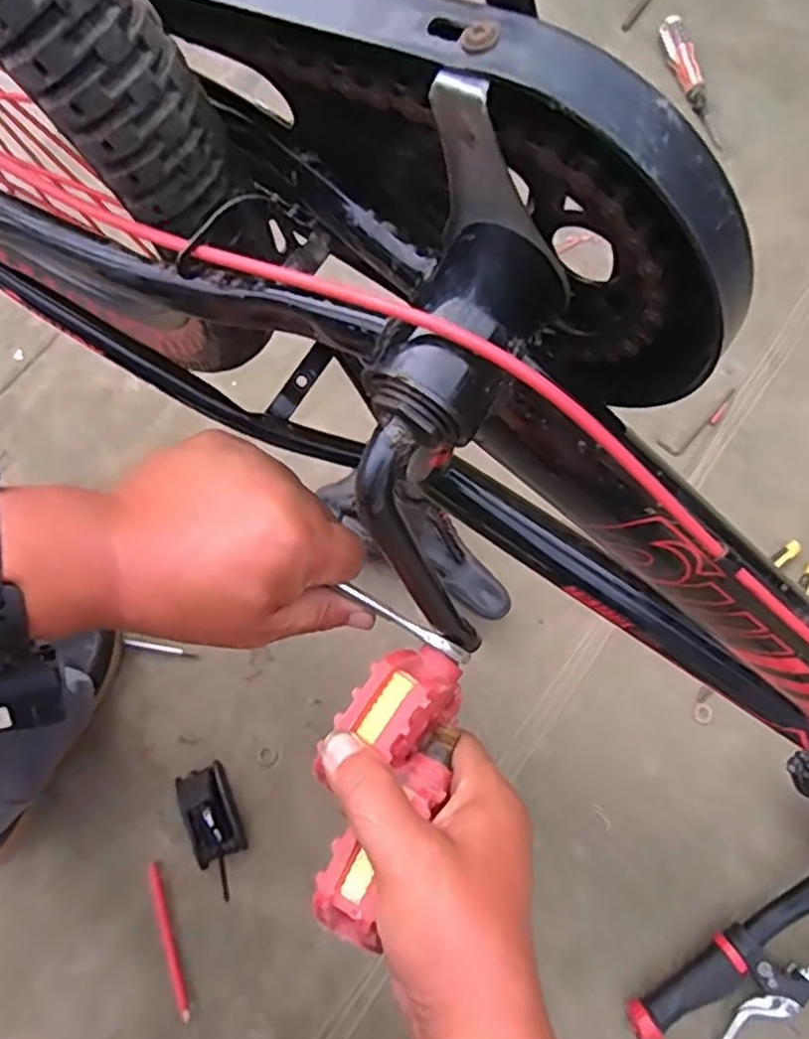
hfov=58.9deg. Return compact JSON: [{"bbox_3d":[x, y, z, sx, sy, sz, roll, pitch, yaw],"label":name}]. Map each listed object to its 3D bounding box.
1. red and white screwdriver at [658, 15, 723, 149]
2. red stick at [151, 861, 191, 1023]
[{"bbox_3d":[0.363,-0.555,0.912,0.031,0.029,0.186,-12,77,-2],"label":"red and white screwdriver"},{"bbox_3d":[-0.220,0.393,0.666,0.012,0.005,0.138,-16,77,-3],"label":"red stick"}]

